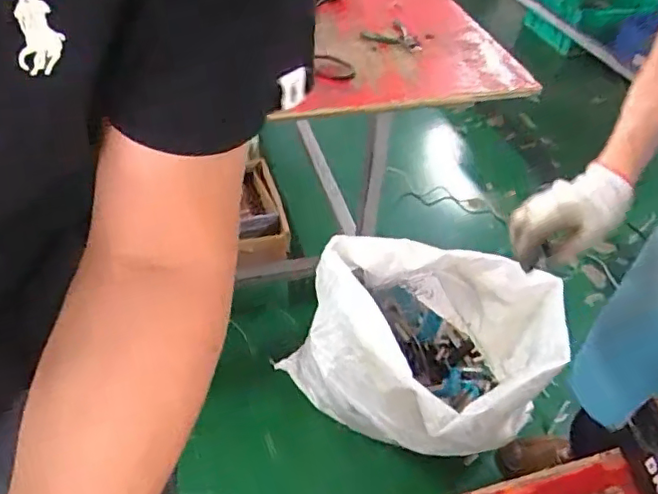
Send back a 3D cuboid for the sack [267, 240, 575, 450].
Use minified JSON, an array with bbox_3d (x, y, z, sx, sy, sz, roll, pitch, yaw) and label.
[{"bbox_3d":[0.194,0.199,1.229,0.416,0.437,0.450,-28,53,-30],"label":"sack"}]

